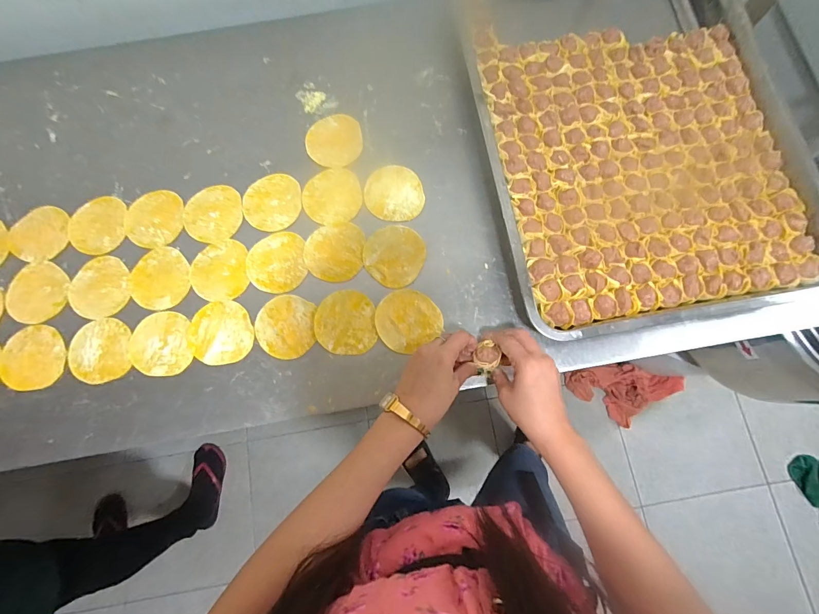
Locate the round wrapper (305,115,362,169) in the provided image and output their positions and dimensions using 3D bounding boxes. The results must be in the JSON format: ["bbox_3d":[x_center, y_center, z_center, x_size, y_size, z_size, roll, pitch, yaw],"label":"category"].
[{"bbox_3d":[-0.108,-0.241,0.542,0.078,0.004,0.085,0,77,-1],"label":"round wrapper"}]

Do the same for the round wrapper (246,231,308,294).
[{"bbox_3d":[-0.178,-0.060,0.503,0.076,0.004,0.083,0,77,-1],"label":"round wrapper"}]

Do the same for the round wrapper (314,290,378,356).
[{"bbox_3d":[-0.082,0.019,0.482,0.076,0.007,0.082,0,76,0],"label":"round wrapper"}]

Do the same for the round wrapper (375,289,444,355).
[{"bbox_3d":[-0.003,0.015,0.480,0.079,0.004,0.078,0,77,-1],"label":"round wrapper"}]

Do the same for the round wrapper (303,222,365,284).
[{"bbox_3d":[-0.101,-0.075,0.503,0.078,0.004,0.082,3,77,0],"label":"round wrapper"}]

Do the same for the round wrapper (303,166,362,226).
[{"bbox_3d":[-0.106,-0.154,0.519,0.078,0.004,0.080,0,77,-1],"label":"round wrapper"}]

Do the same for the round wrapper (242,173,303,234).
[{"bbox_3d":[-0.190,-0.146,0.521,0.077,0.004,0.083,0,77,-1],"label":"round wrapper"}]

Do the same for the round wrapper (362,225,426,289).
[{"bbox_3d":[-0.021,-0.069,0.499,0.080,0.004,0.081,0,77,-1],"label":"round wrapper"}]

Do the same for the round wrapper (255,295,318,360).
[{"bbox_3d":[-0.159,0.025,0.482,0.075,0.004,0.080,-2,77,-1],"label":"round wrapper"}]

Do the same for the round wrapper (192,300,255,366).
[{"bbox_3d":[-0.242,0.032,0.483,0.075,0.004,0.082,0,77,-1],"label":"round wrapper"}]

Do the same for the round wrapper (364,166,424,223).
[{"bbox_3d":[-0.021,-0.158,0.519,0.077,0.004,0.085,-17,78,-4],"label":"round wrapper"}]

